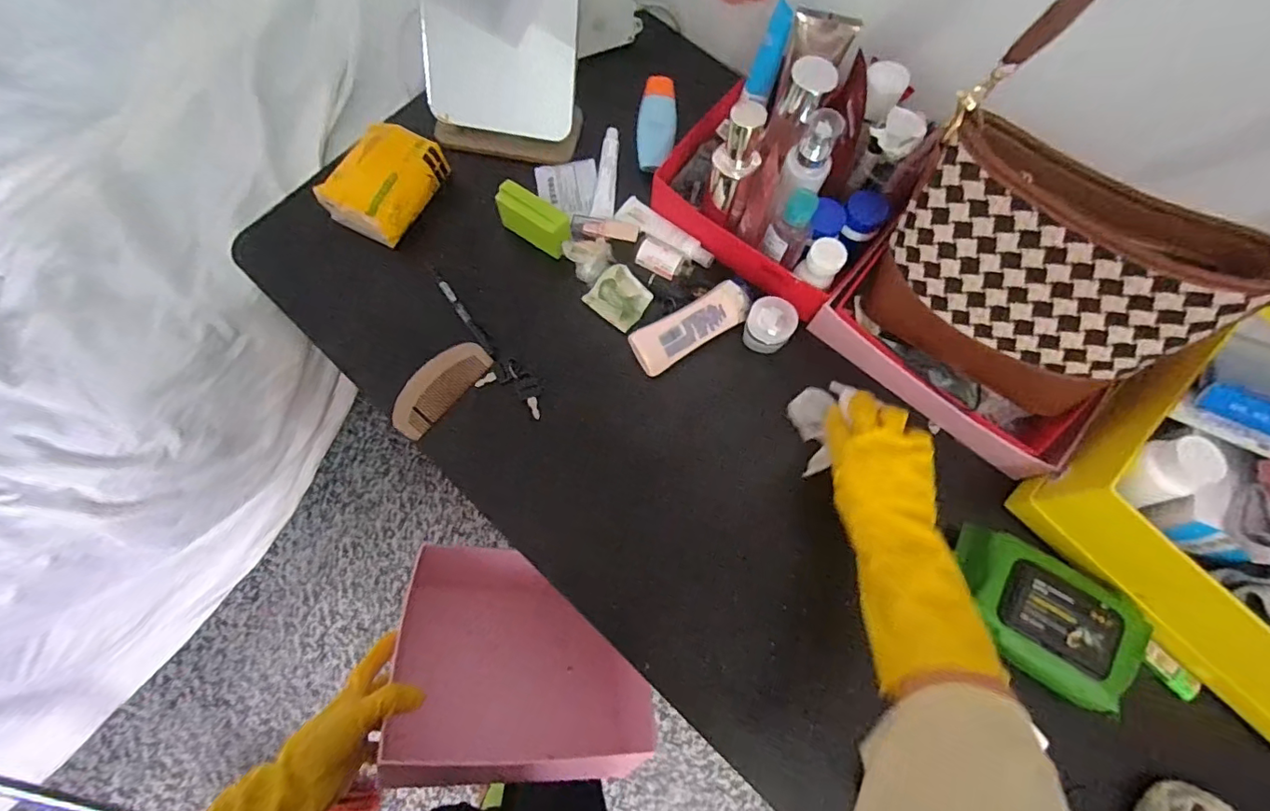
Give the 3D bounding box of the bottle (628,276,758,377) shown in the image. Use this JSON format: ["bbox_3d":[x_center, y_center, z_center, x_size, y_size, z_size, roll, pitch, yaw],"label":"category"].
[{"bbox_3d":[0.064,-0.085,0.561,0.141,0.032,0.045,-30,77,-9],"label":"bottle"}]

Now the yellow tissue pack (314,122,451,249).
[{"bbox_3d":[-0.286,-0.253,0.605,0.101,0.057,0.124,26,76,6],"label":"yellow tissue pack"}]

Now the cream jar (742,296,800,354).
[{"bbox_3d":[0.139,-0.083,0.554,0.048,0.037,0.046,0,75,-1],"label":"cream jar"}]

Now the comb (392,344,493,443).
[{"bbox_3d":[-0.206,-0.021,0.560,0.052,0.013,0.116,40,78,9],"label":"comb"}]

